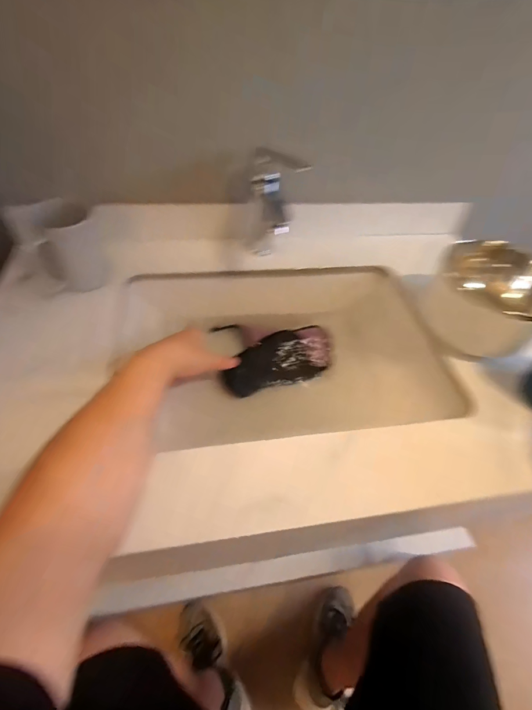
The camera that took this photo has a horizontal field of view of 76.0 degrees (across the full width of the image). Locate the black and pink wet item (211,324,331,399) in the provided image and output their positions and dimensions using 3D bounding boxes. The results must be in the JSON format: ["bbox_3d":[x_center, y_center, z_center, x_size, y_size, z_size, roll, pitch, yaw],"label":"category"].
[{"bbox_3d":[0.017,-0.010,0.601,0.201,0.030,0.136,-11,53,-15],"label":"black and pink wet item"}]

